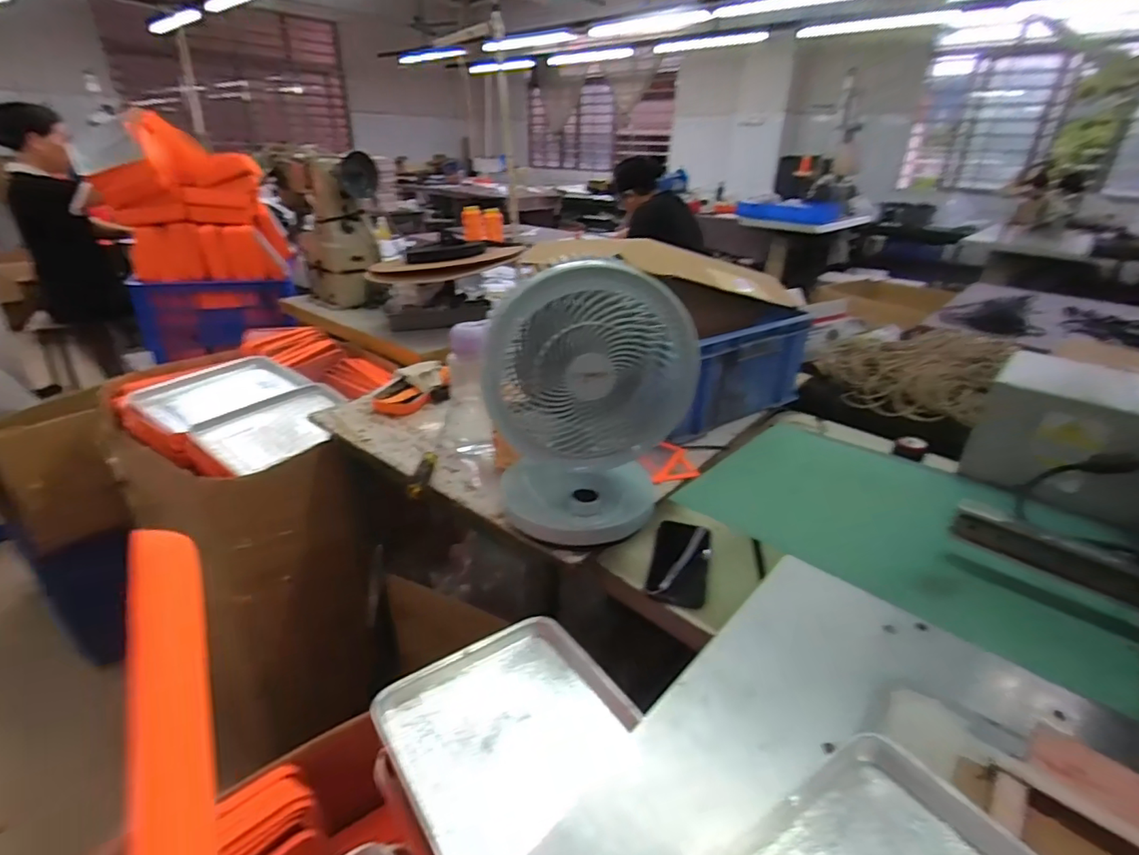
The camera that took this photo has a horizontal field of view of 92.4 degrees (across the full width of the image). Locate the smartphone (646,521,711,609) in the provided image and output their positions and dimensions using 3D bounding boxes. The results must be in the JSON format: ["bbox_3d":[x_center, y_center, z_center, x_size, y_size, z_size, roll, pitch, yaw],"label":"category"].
[{"bbox_3d":[0.144,0.171,0.708,0.071,0.015,0.135,14,36,9],"label":"smartphone"}]

